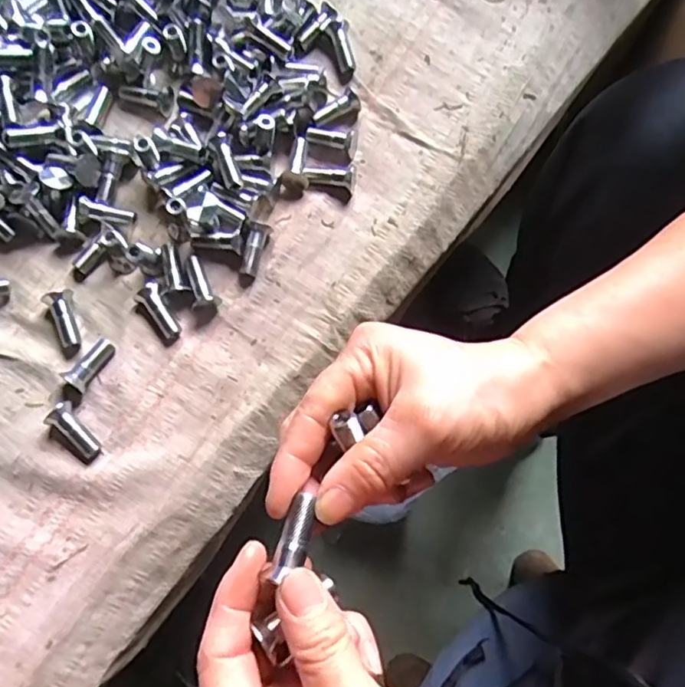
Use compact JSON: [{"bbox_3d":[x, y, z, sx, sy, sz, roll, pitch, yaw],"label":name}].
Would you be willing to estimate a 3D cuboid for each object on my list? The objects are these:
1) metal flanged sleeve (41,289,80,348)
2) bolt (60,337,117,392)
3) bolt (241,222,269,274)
[{"bbox_3d":[-0.175,-0.016,0.379,0.016,0.013,0.037,-19,79,-8],"label":"metal flanged sleeve"},{"bbox_3d":[-0.155,0.012,0.372,0.013,0.012,0.035,34,66,6],"label":"bolt"},{"bbox_3d":[-0.058,-0.061,0.394,0.012,0.009,0.033,15,91,2],"label":"bolt"}]

